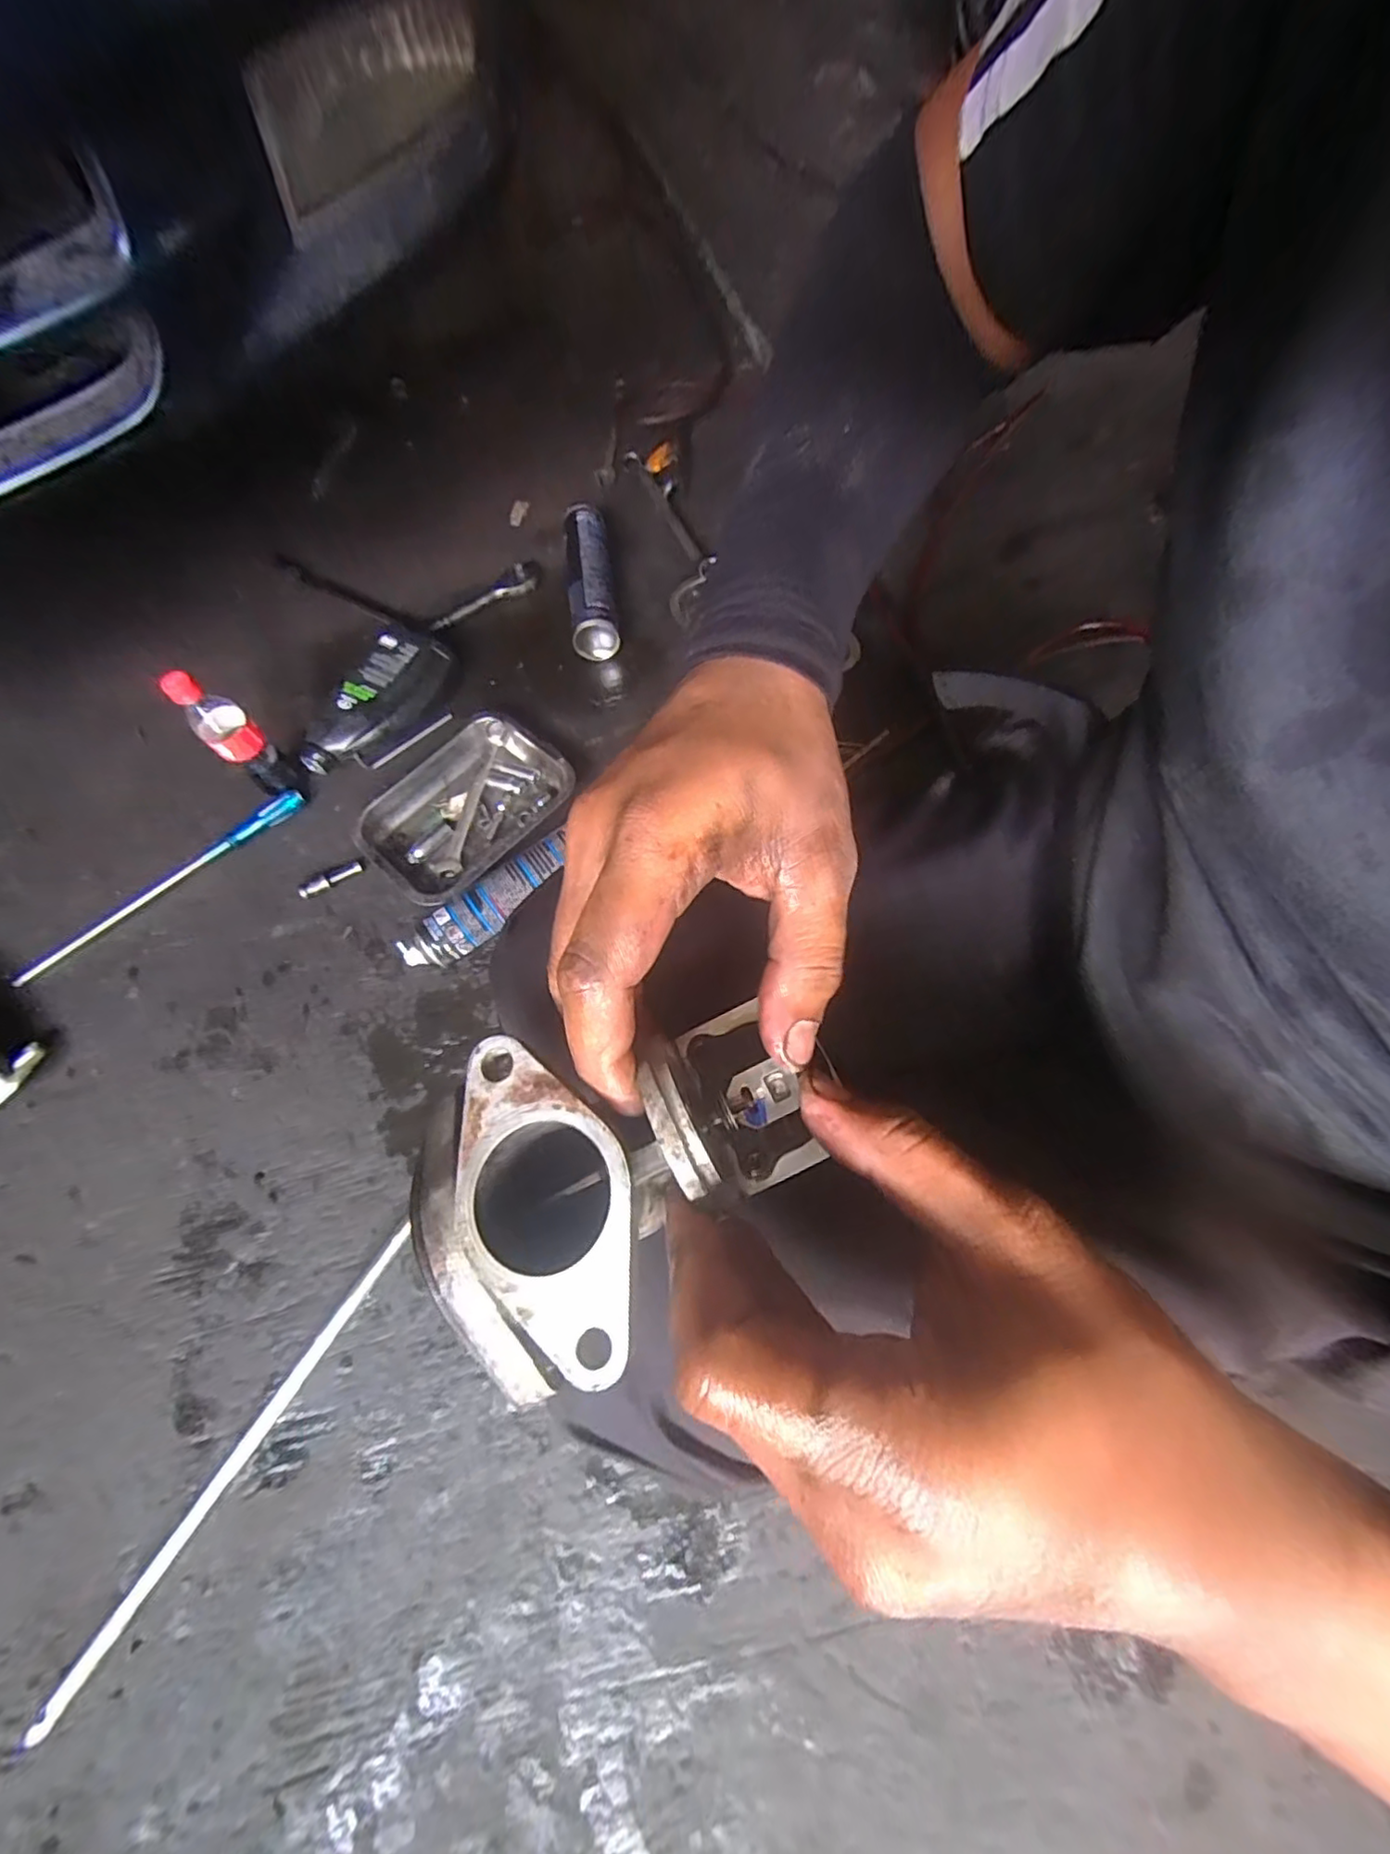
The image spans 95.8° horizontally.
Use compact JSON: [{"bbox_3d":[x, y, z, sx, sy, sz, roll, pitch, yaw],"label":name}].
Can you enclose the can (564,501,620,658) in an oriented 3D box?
[{"bbox_3d":[-0.152,-0.502,0.910,0.062,0.061,0.242,-8,71,-2],"label":"can"}]

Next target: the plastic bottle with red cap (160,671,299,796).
[{"bbox_3d":[-0.552,-0.227,0.760,0.057,0.189,0.058,35,75,12],"label":"plastic bottle with red cap"}]

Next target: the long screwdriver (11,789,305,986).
[{"bbox_3d":[-0.676,-0.059,0.797,0.392,0.024,0.027,-37,74,-11],"label":"long screwdriver"}]

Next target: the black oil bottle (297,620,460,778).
[{"bbox_3d":[-0.417,-0.299,0.852,0.118,0.058,0.240,24,73,9],"label":"black oil bottle"}]

